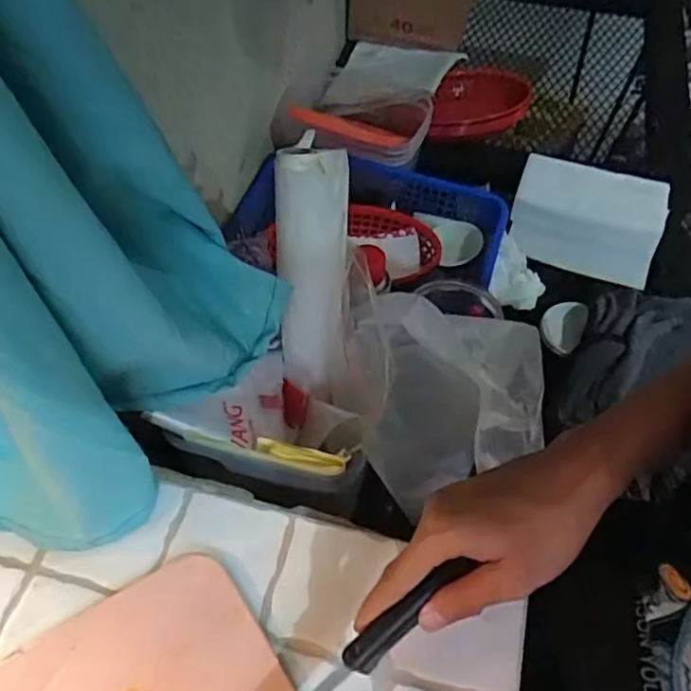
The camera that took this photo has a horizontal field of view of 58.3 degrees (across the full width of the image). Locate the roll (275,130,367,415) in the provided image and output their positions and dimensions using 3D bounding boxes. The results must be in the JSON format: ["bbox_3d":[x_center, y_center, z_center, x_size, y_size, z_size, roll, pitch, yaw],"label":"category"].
[{"bbox_3d":[-0.027,-0.058,0.540,0.065,0.222,0.055,-2,21,0],"label":"roll"}]

